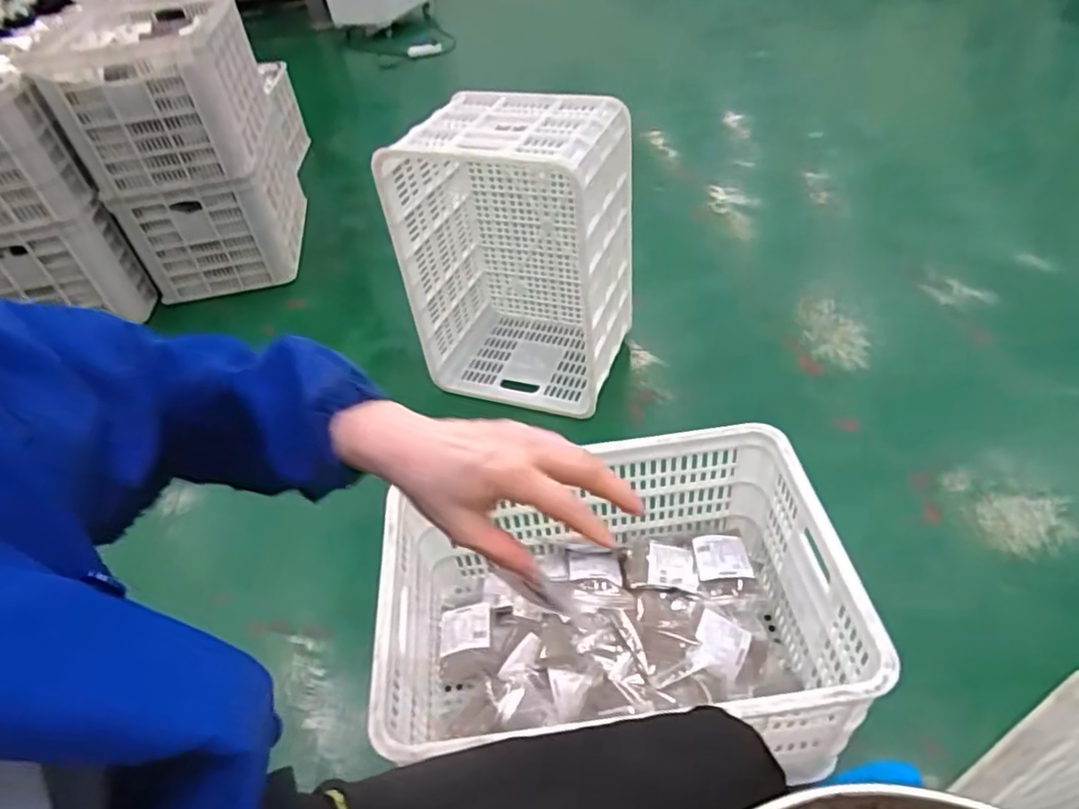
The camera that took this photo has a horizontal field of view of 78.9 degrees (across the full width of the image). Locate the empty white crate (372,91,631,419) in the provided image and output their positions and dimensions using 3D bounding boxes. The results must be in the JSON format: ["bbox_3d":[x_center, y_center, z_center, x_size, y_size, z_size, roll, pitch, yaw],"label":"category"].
[{"bbox_3d":[-0.043,-0.343,1.529,0.479,0.605,0.384,5,45,14],"label":"empty white crate"}]

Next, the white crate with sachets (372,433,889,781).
[{"bbox_3d":[0.106,0.311,0.992,0.622,0.302,0.420,-5,44,3],"label":"white crate with sachets"}]

